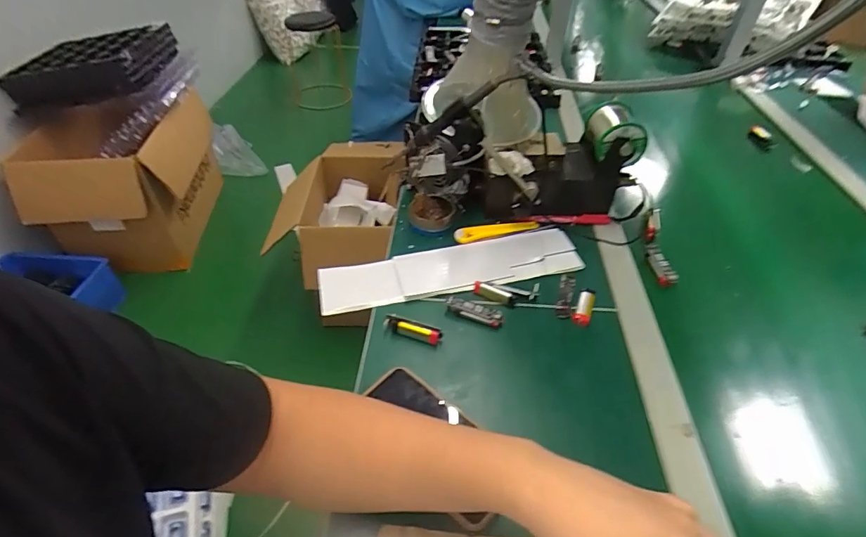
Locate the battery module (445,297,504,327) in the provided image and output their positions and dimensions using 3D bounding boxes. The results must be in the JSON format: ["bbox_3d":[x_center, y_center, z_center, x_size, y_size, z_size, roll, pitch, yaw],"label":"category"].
[{"bbox_3d":[0.049,0.049,0.530,0.071,0.014,0.021,18,46,17],"label":"battery module"}]

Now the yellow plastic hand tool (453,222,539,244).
[{"bbox_3d":[0.093,-0.054,0.642,0.128,0.011,0.025,-10,45,-12],"label":"yellow plastic hand tool"}]

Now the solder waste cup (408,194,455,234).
[{"bbox_3d":[-0.001,-0.081,0.644,0.064,0.027,0.065,1,44,0],"label":"solder waste cup"}]

